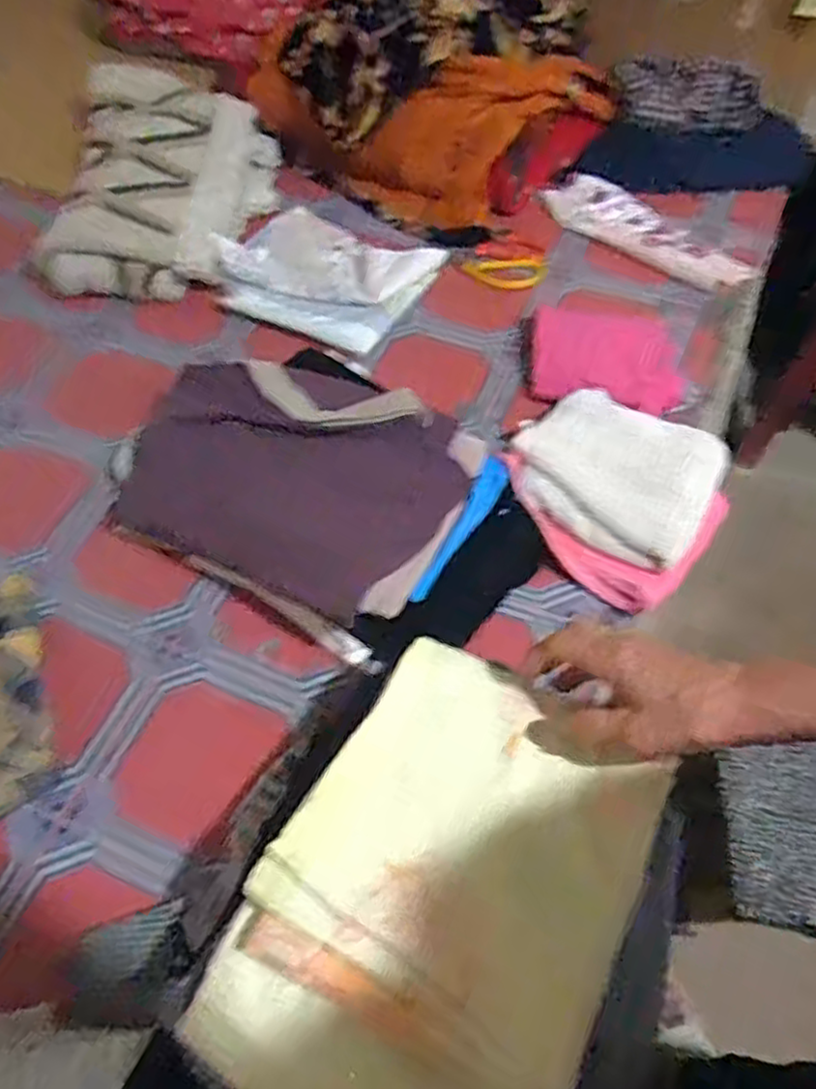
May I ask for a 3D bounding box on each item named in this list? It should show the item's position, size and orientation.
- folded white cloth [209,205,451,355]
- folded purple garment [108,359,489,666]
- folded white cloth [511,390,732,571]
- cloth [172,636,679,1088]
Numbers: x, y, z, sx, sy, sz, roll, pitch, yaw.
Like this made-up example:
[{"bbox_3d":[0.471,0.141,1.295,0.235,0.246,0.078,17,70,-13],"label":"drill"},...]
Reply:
[{"bbox_3d":[-0.112,-0.353,0.939,0.265,0.042,0.212,26,61,14],"label":"folded white cloth"},{"bbox_3d":[-0.119,-0.066,0.688,0.333,0.055,0.233,27,82,18],"label":"folded purple garment"},{"bbox_3d":[0.204,-0.078,0.702,0.177,0.032,0.167,31,62,16],"label":"folded white cloth"},{"bbox_3d":[0.022,0.202,0.431,0.195,0.031,0.273,27,61,14],"label":"cloth"}]

